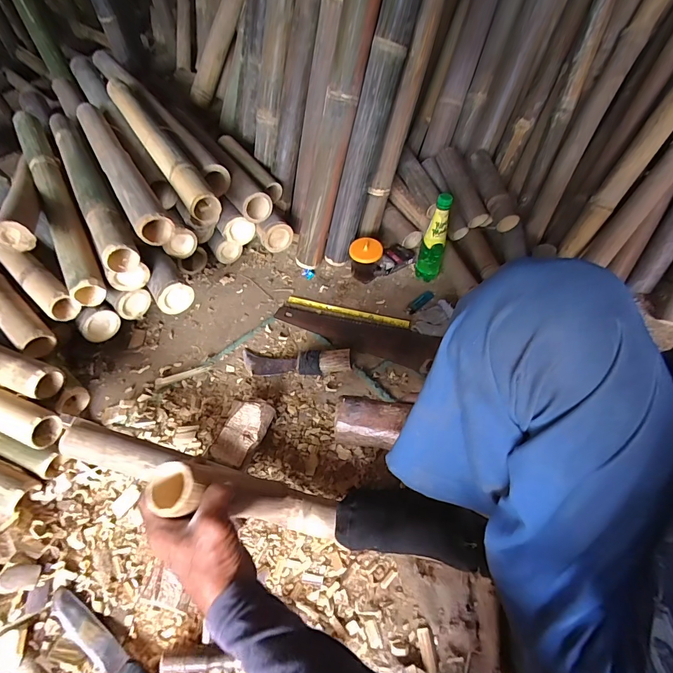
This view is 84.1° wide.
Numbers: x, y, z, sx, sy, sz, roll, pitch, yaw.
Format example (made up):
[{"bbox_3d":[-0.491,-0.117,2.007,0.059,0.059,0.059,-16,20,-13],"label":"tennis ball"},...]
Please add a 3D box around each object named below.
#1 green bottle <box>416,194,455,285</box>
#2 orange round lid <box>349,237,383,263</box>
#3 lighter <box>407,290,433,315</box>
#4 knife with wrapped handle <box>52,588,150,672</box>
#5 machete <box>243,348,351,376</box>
[{"bbox_3d":[0.231,-0.230,0.869,0.063,0.229,0.061,15,55,12],"label":"green bottle"},{"bbox_3d":[0.071,-0.207,0.892,0.077,0.017,0.070,15,76,6],"label":"orange round lid"},{"bbox_3d":[0.200,-0.083,0.896,0.088,0.016,0.027,-36,60,-24],"label":"lighter"},{"bbox_3d":[-0.302,0.445,0.509,0.276,0.027,0.035,26,57,19],"label":"knife with wrapped handle"},{"bbox_3d":[-0.088,0.053,0.793,0.236,0.032,0.056,-3,56,12],"label":"machete"}]

